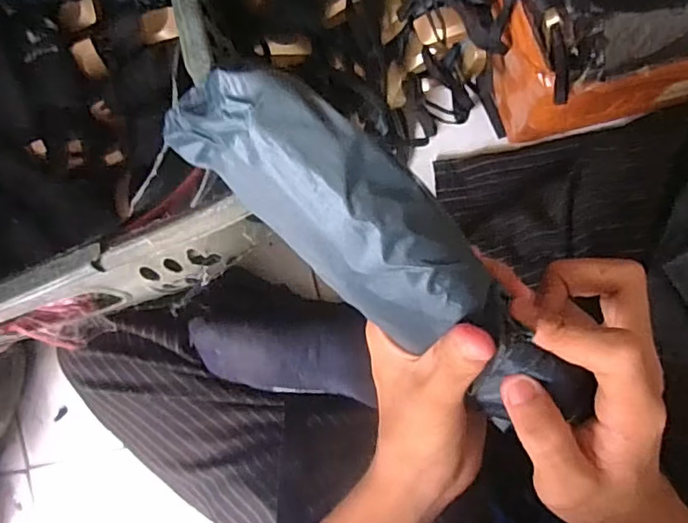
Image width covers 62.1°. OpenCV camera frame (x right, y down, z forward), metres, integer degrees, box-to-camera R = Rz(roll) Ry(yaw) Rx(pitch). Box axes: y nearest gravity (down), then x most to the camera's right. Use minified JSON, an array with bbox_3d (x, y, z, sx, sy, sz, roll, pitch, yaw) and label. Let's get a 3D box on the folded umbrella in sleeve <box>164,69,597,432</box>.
[{"bbox_3d":[0.021,-0.001,0.226,0.194,0.031,0.051,40,95,-14],"label":"folded umbrella in sleeve"}]

